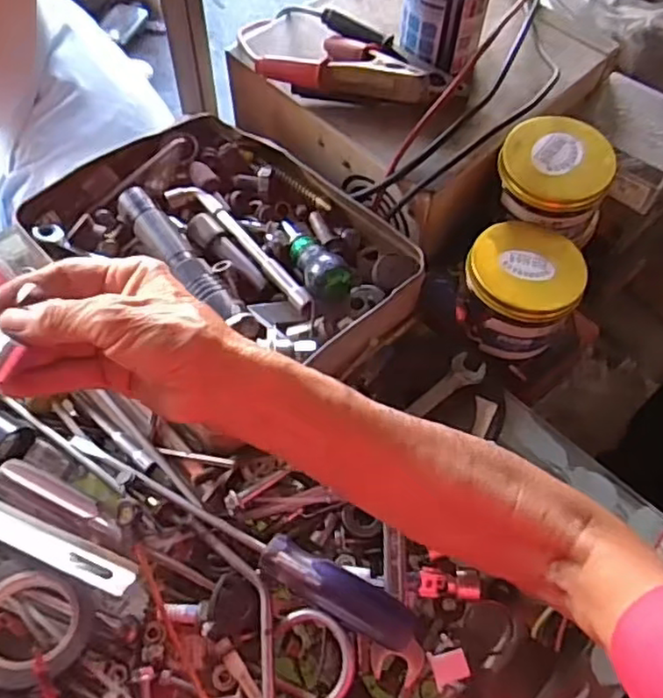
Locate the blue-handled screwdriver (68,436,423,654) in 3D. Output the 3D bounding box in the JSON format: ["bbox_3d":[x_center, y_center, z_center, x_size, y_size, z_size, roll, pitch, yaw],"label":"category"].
[{"bbox_3d":[-0.056,0.110,0.386,0.235,0.025,0.022,27,62,12],"label":"blue-handled screwdriver"}]

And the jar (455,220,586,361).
[{"bbox_3d":[0.136,-0.043,0.480,0.083,0.061,0.079,1,60,-3],"label":"jar"}]

